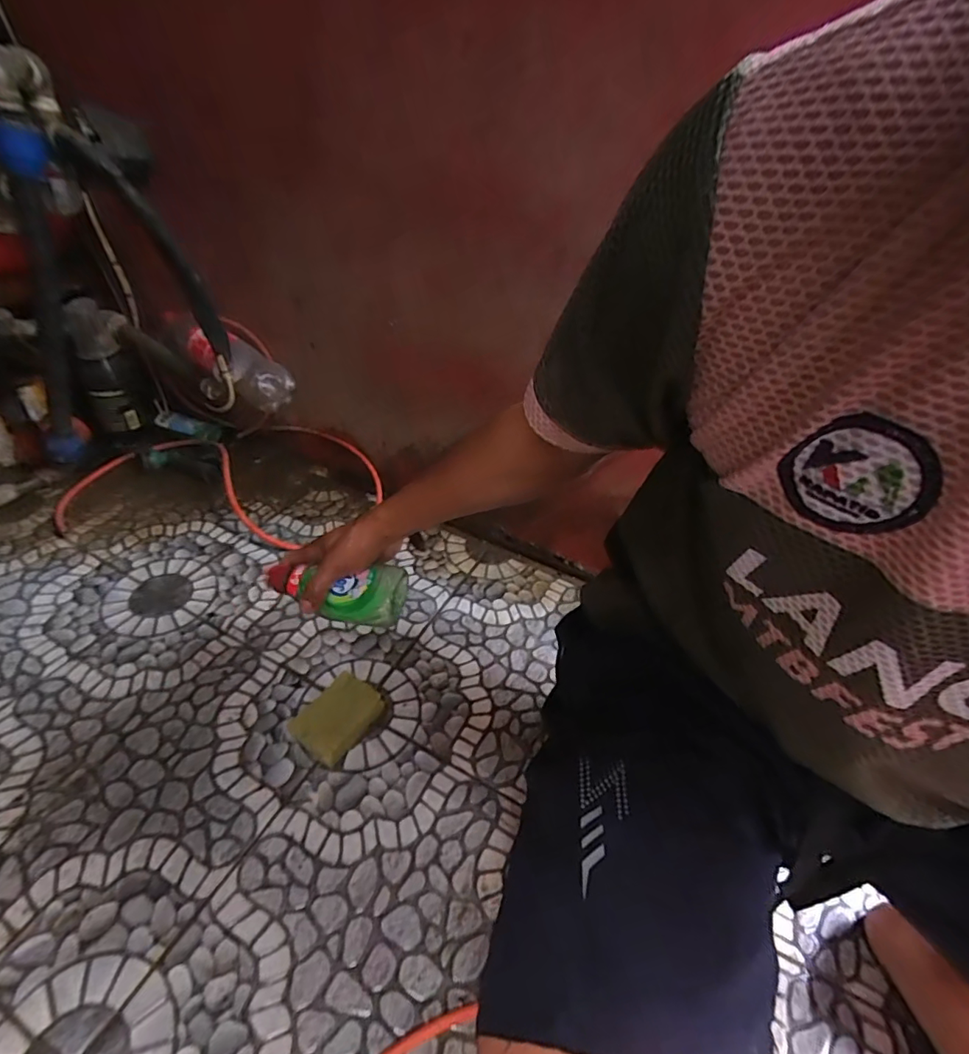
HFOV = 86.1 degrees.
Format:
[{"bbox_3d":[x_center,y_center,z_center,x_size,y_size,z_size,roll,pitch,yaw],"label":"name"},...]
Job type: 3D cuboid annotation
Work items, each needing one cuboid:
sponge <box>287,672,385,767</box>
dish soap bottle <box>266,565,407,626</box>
[{"bbox_3d":[-0.193,0.258,0.692,0.081,0.052,0.105,32,45,27],"label":"sponge"},{"bbox_3d":[-0.170,0.074,0.595,0.155,0.052,0.058,5,40,7],"label":"dish soap bottle"}]

